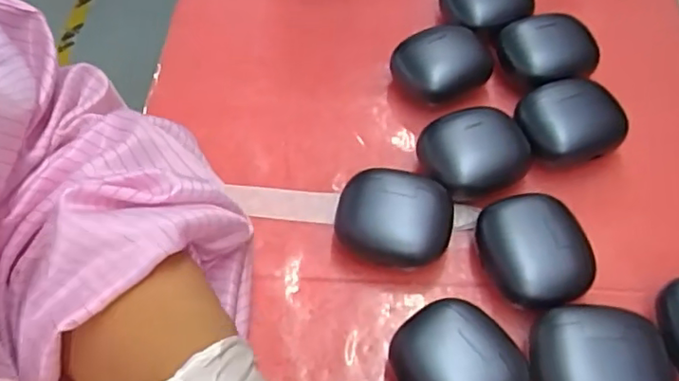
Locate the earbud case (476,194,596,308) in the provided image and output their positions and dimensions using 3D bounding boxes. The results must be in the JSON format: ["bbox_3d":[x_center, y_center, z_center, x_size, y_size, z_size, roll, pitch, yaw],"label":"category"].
[{"bbox_3d":[0.093,0.031,0.291,0.042,0.031,0.054,-22,58,-12],"label":"earbud case"}]

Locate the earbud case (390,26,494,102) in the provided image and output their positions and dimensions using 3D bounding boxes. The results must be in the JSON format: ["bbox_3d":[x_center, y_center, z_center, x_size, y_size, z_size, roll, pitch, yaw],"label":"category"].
[{"bbox_3d":[0.063,-0.071,0.361,0.056,0.034,0.040,-11,57,-5],"label":"earbud case"}]

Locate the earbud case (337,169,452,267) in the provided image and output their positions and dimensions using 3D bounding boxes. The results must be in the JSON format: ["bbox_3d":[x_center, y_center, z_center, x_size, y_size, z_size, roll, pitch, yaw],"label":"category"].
[{"bbox_3d":[0.027,0.016,0.304,0.056,0.030,0.045,9,57,8],"label":"earbud case"}]

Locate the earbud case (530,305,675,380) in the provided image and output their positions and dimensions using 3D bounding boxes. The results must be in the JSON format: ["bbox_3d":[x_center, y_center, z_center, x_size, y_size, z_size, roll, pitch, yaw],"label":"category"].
[{"bbox_3d":[0.112,0.076,0.260,0.055,0.030,0.046,0,56,2],"label":"earbud case"}]

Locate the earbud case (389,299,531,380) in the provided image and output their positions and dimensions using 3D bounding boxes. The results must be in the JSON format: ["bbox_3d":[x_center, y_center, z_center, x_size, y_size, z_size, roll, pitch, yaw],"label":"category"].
[{"bbox_3d":[0.050,0.078,0.261,0.048,0.030,0.055,-31,61,-17],"label":"earbud case"}]

